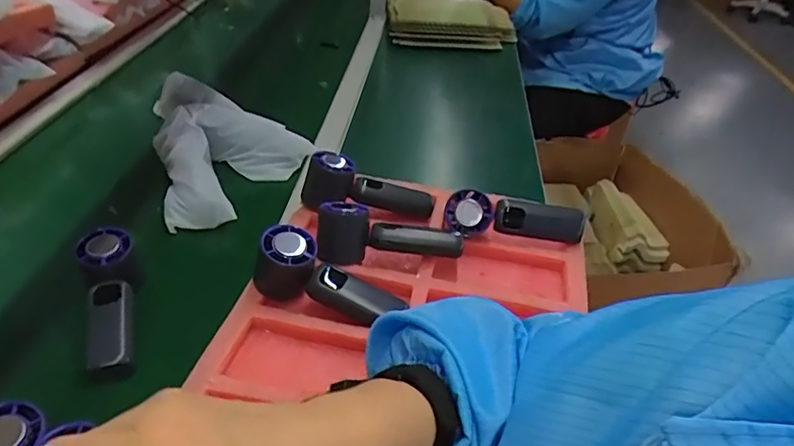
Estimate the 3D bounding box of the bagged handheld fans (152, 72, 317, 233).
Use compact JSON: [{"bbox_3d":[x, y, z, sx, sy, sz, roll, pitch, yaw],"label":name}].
[{"bbox_3d":[-0.225,-0.117,0.745,0.190,0.070,0.288,-11,40,-19],"label":"bagged handheld fans"}]

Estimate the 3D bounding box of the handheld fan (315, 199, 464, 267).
[{"bbox_3d":[-0.007,0.007,0.585,0.153,0.047,0.060,0,37,-5],"label":"handheld fan"}]

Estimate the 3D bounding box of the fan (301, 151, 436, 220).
[{"bbox_3d":[-0.033,-0.036,0.651,0.154,0.055,0.055,13,34,-18],"label":"fan"}]

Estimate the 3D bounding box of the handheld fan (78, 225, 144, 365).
[{"bbox_3d":[-0.276,0.075,0.527,0.047,0.046,0.148,-9,56,-16],"label":"handheld fan"}]

